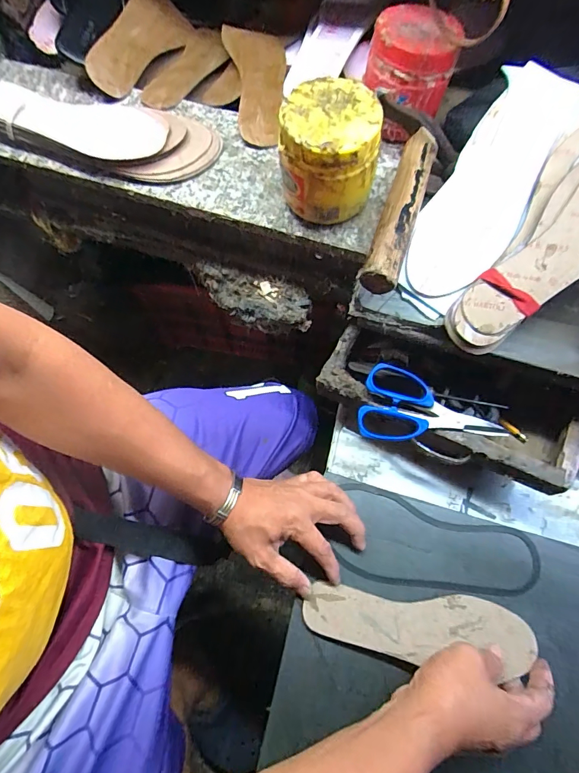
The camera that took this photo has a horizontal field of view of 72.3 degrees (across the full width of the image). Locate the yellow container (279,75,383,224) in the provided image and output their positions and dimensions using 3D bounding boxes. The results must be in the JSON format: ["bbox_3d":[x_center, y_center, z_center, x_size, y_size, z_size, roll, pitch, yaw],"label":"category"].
[{"bbox_3d":[0.037,-0.225,0.399,0.096,0.101,0.089,-1,70,1],"label":"yellow container"}]

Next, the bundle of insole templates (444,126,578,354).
[{"bbox_3d":[0.255,-0.142,0.370,0.108,0.021,0.264,43,95,15],"label":"bundle of insole templates"}]

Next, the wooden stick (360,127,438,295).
[{"bbox_3d":[0.115,-0.182,0.409,0.033,0.042,0.196,18,71,8],"label":"wooden stick"}]

